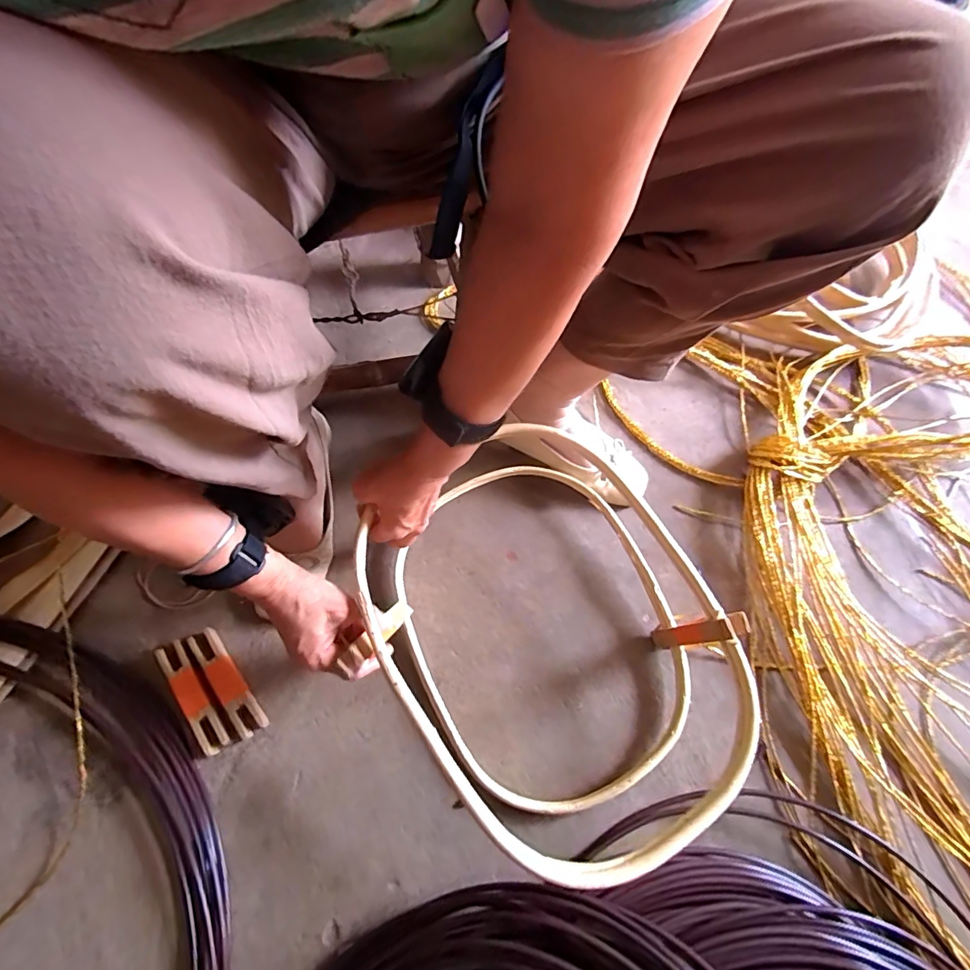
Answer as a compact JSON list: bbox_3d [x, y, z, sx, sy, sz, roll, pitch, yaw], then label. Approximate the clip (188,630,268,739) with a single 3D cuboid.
[{"bbox_3d":[-0.263,0.201,0.497,0.025,0.023,0.118,-35,71,-18],"label":"clip"}]

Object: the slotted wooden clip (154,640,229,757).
[{"bbox_3d":[-0.292,0.211,0.485,0.025,0.024,0.119,-34,70,-17],"label":"slotted wooden clip"}]

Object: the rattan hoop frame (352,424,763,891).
[{"bbox_3d":[0.082,0.132,0.491,0.334,0.150,0.382,-33,70,-17],"label":"rattan hoop frame"}]

